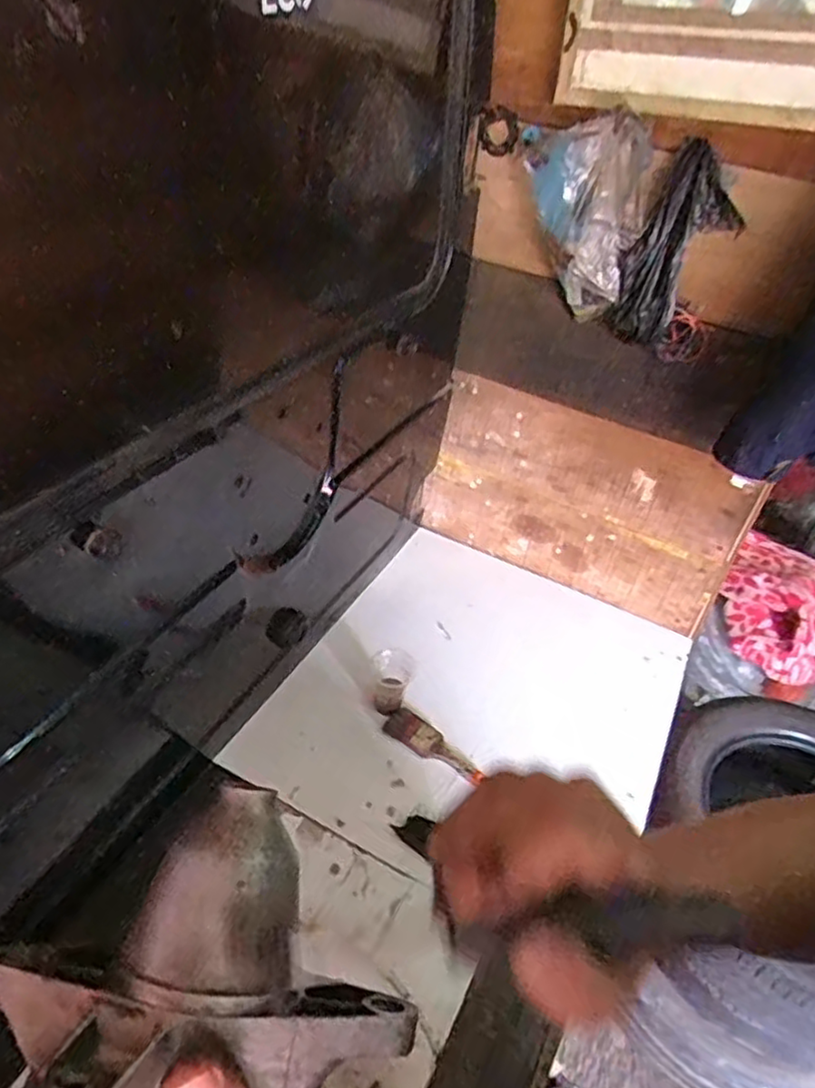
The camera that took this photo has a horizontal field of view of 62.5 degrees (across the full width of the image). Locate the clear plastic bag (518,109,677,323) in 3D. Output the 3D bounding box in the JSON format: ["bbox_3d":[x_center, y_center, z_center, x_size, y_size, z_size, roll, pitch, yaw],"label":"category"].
[{"bbox_3d":[0.247,-0.466,0.950,0.097,0.236,0.194,-18,44,-26],"label":"clear plastic bag"}]

